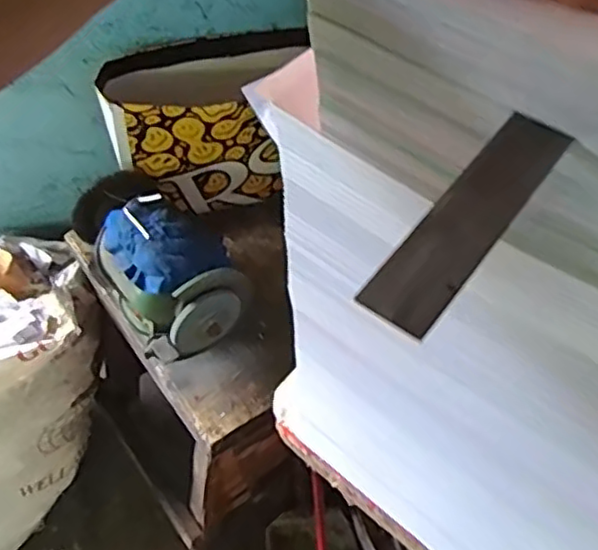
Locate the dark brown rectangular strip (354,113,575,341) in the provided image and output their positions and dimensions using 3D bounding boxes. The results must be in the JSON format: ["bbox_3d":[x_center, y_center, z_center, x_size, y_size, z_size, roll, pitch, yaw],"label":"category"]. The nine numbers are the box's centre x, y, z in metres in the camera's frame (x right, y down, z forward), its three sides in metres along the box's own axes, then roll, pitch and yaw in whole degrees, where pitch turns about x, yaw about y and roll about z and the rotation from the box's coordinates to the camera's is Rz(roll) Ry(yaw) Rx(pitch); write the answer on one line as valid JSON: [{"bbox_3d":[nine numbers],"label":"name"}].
[{"bbox_3d":[0.054,-0.019,0.204,0.022,0.004,0.098,32,61,20],"label":"dark brown rectangular strip"}]

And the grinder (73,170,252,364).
[{"bbox_3d":[-0.211,-0.021,1.026,0.170,0.189,0.316,-27,60,-18],"label":"grinder"}]

